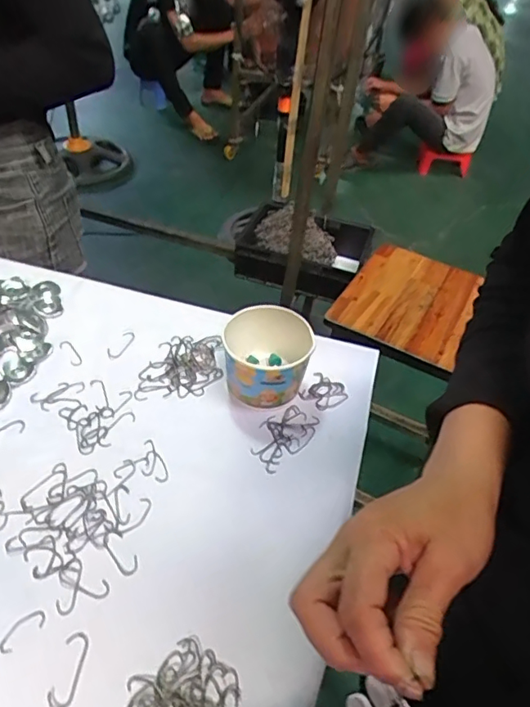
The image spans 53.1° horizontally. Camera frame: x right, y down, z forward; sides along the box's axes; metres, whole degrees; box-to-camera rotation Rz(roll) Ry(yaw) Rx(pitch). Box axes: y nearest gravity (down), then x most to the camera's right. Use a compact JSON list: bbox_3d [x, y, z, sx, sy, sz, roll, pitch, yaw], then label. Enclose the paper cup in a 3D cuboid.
[{"bbox_3d":[0.004,0.007,0.560,0.085,0.072,0.089,4,45,-4],"label":"paper cup"}]

